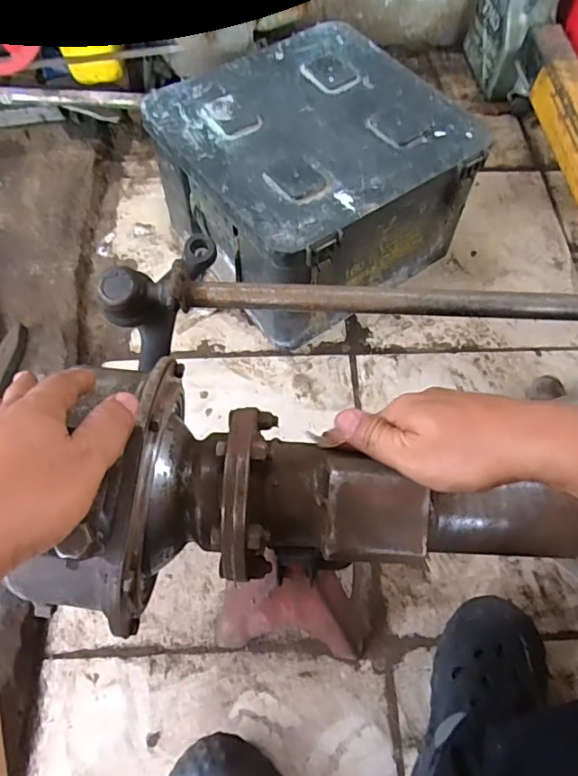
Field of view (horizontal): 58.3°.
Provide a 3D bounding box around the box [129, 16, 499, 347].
[{"bbox_3d":[0.033,-0.323,0.818,0.366,0.217,0.362,-35,71,-18],"label":"box"}]

